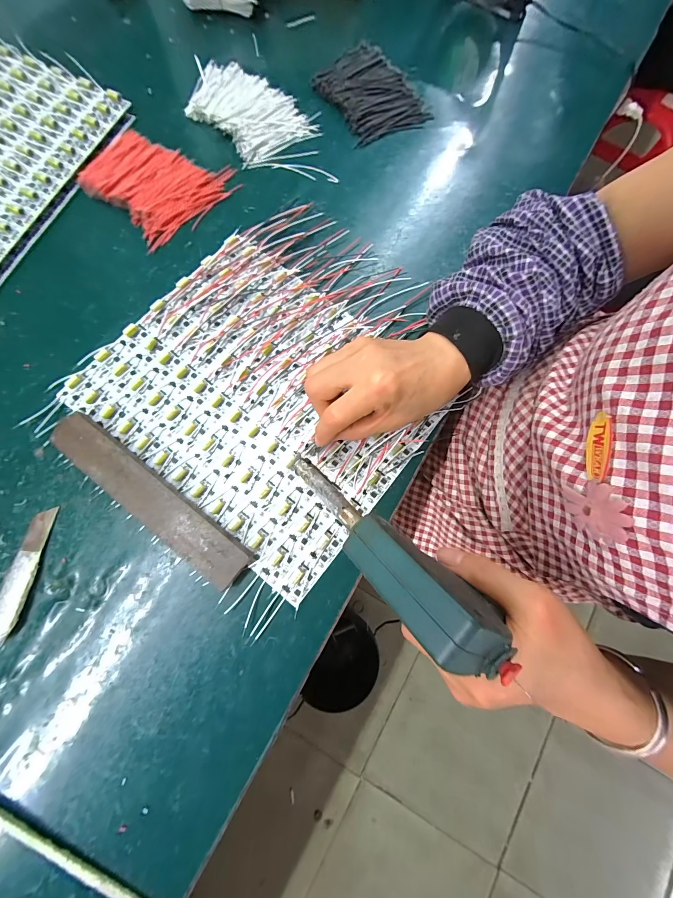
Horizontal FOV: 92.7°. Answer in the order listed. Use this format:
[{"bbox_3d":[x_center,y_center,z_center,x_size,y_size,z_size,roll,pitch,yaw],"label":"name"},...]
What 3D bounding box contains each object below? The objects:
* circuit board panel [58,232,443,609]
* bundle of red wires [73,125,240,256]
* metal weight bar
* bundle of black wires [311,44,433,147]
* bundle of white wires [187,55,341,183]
[{"bbox_3d":[-0.068,-0.054,0.303,0.284,0.009,0.240,38,78,7],"label":"circuit board panel"},{"bbox_3d":[-0.196,-0.299,0.353,0.130,0.014,0.127,44,79,8],"label":"bundle of red wires"},{"bbox_3d":[-0.157,0.041,0.271,0.198,0.018,0.037,37,78,7],"label":"metal weight bar"},{"bbox_3d":[0.042,-0.433,0.390,0.101,0.018,0.120,-28,79,-8],"label":"bundle of black wires"},{"bbox_3d":[-0.090,-0.387,0.378,0.216,0.014,0.100,40,79,8],"label":"bundle of white wires"}]

